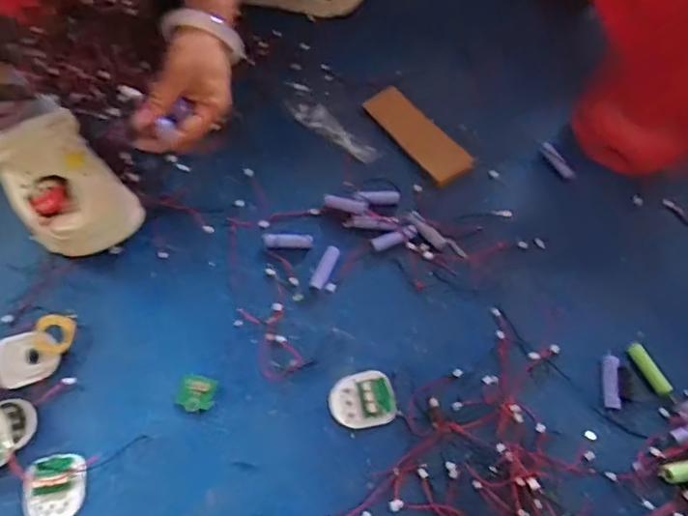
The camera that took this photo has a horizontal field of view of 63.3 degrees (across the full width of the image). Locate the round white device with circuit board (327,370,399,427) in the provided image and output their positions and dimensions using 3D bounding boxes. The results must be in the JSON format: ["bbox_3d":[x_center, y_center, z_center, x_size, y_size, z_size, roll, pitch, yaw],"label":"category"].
[{"bbox_3d":[0.018,0.136,0.534,0.062,0.009,0.050,-9,67,-5],"label":"round white device with circuit board"}]

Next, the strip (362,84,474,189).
[{"bbox_3d":[0.084,-0.147,0.655,0.045,0.010,0.157,-42,64,8],"label":"strip"}]

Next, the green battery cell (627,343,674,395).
[{"bbox_3d":[0.296,0.107,0.540,0.013,0.017,0.052,-25,69,-11],"label":"green battery cell"}]

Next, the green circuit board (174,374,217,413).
[{"bbox_3d":[-0.143,0.130,0.540,0.038,0.015,0.033,17,67,6],"label":"green circuit board"}]

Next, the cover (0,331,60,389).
[{"bbox_3d":[-0.316,0.100,0.548,0.061,0.015,0.049,-17,68,-8],"label":"cover"}]

